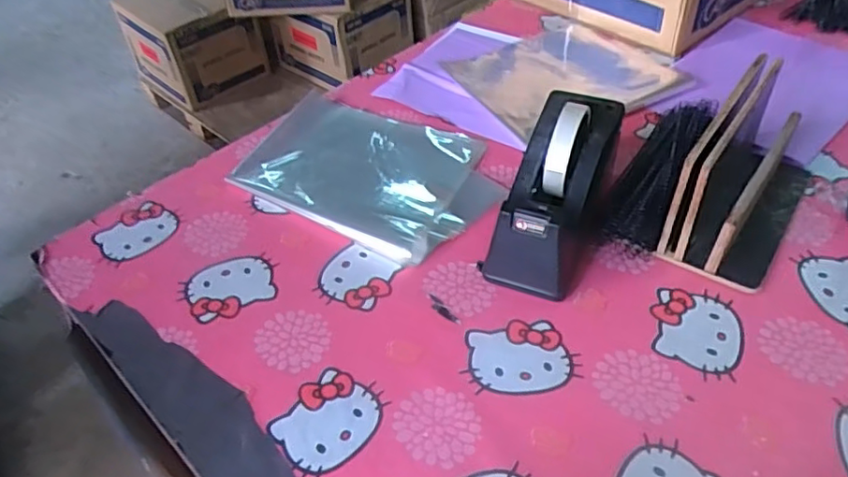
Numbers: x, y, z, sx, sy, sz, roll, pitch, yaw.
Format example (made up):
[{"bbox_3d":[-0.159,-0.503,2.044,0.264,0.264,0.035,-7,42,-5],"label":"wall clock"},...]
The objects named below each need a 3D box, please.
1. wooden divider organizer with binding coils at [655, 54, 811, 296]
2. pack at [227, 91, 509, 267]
[{"bbox_3d":[0.309,-0.065,0.570,0.092,0.117,0.206,26,52,27],"label":"wooden divider organizer with binding coils"},{"bbox_3d":[-0.065,-0.083,0.692,0.295,0.013,0.195,25,51,26],"label":"pack"}]

